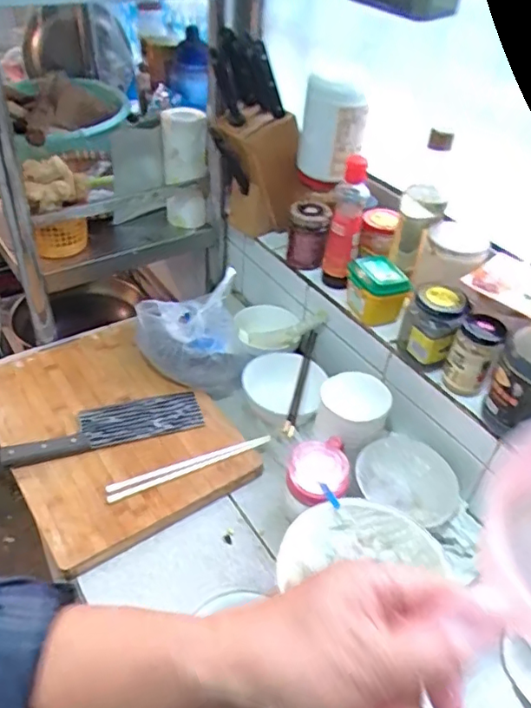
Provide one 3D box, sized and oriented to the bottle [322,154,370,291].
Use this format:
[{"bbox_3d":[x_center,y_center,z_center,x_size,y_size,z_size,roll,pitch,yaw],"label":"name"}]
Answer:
[{"bbox_3d":[0.120,-0.189,0.851,0.052,0.214,0.045,11,41,5],"label":"bottle"}]

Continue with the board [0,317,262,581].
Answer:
[{"bbox_3d":[-0.237,0.095,0.840,0.296,0.040,0.406,-23,49,-29],"label":"board"}]

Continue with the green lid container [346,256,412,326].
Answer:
[{"bbox_3d":[0.164,-0.093,0.838,0.074,0.073,0.089,1,41,-6],"label":"green lid container"}]

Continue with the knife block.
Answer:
[{"bbox_3d":[-0.008,-0.337,0.915,0.144,0.319,0.111,12,42,7],"label":"knife block"}]

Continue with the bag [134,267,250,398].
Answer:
[{"bbox_3d":[-0.117,-0.032,0.884,0.167,0.170,0.108,-3,42,-10],"label":"bag"}]

